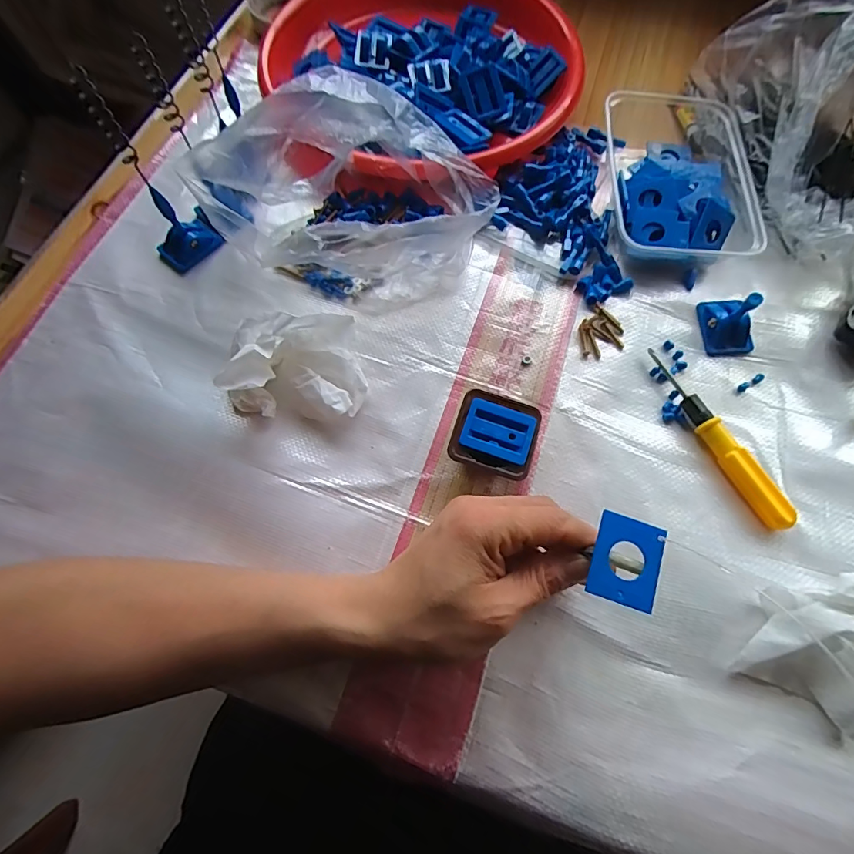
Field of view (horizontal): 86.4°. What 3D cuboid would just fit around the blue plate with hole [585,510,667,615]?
[{"bbox_3d":[0.097,0.064,0.219,0.031,0.004,0.040,18,69,7],"label":"blue plate with hole"}]

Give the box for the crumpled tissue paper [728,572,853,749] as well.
[{"bbox_3d":[0.228,0.123,0.262,0.065,0.029,0.080,31,72,12],"label":"crumpled tissue paper"}]

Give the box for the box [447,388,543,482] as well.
[{"bbox_3d":[0.046,0.007,0.312,0.054,0.028,0.053,17,69,7],"label":"box"}]

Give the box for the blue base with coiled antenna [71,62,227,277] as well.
[{"bbox_3d":[-0.198,-0.175,0.321,0.047,0.152,0.041,-38,73,-14],"label":"blue base with coiled antenna"}]

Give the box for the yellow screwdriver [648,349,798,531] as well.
[{"bbox_3d":[0.200,0.005,0.317,0.015,0.017,0.141,-23,70,-8],"label":"yellow screwdriver"}]

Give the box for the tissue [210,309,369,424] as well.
[{"bbox_3d":[-0.093,-0.044,0.321,0.094,0.046,0.068,0,68,0],"label":"tissue"}]

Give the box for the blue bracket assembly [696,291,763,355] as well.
[{"bbox_3d":[0.229,-0.084,0.336,0.032,0.043,0.044,-4,68,-1],"label":"blue bracket assembly"}]

